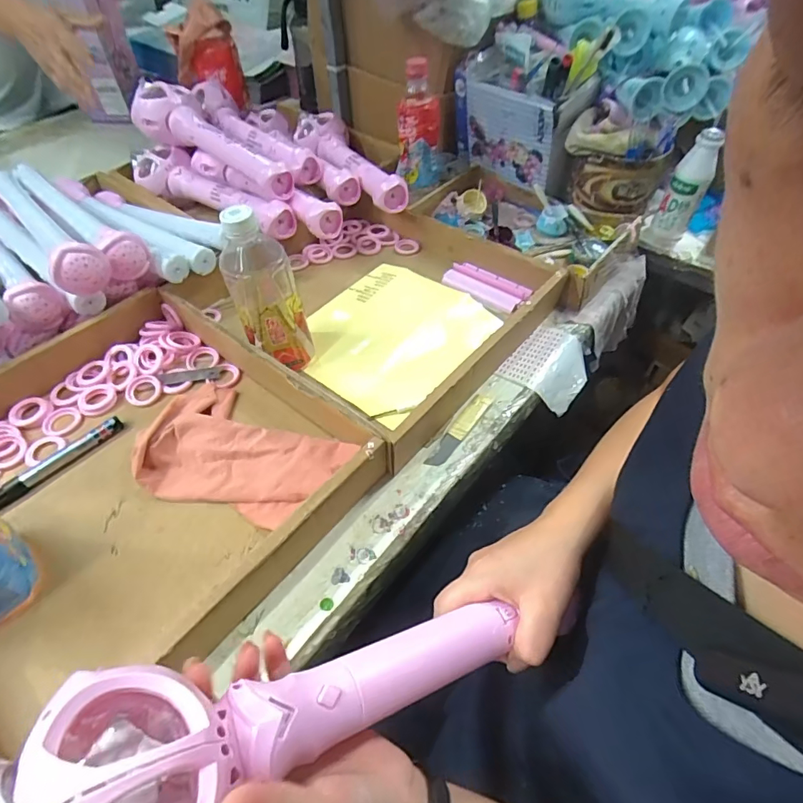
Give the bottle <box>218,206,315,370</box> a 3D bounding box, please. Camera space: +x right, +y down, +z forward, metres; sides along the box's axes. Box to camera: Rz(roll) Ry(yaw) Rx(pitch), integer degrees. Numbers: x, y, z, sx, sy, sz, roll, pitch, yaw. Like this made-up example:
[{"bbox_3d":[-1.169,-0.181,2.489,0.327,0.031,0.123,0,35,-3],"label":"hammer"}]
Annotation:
[{"bbox_3d":[-0.143,-0.116,0.492,0.069,0.178,0.079,-18,53,-14],"label":"bottle"}]

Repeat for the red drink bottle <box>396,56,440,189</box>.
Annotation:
[{"bbox_3d":[0.026,-0.410,0.702,0.066,0.159,0.054,3,51,2],"label":"red drink bottle"}]

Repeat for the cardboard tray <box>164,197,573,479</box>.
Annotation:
[{"bbox_3d":[-0.027,-0.140,0.606,0.360,0.078,0.351,33,58,24],"label":"cardboard tray"}]

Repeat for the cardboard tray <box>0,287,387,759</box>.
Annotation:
[{"bbox_3d":[-0.258,0.055,0.439,0.355,0.063,0.388,-37,61,-25],"label":"cardboard tray"}]

